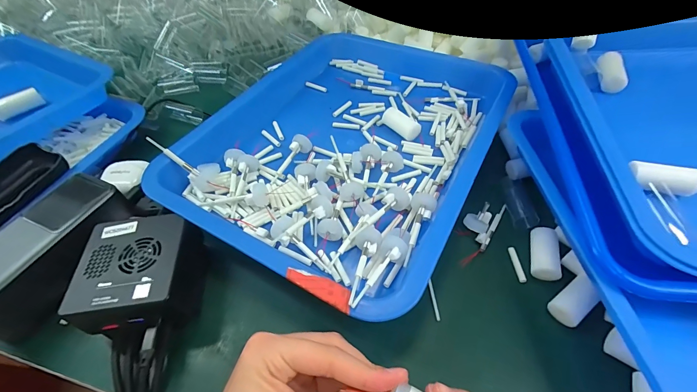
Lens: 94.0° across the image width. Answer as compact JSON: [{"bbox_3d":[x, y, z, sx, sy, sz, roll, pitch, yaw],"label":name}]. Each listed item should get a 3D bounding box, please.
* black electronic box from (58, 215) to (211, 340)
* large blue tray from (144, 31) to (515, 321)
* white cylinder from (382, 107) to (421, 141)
[{"bbox_3d":[-0.157,0.057,0.249,0.074,0.040,0.084,-10,55,0],"label":"black electronic box"},{"bbox_3d":[0.004,-0.079,0.343,0.275,0.037,0.357,23,56,20],"label":"large blue tray"},{"bbox_3d":[0.054,-0.077,0.348,0.021,0.015,0.044,-33,56,-22],"label":"white cylinder"}]

